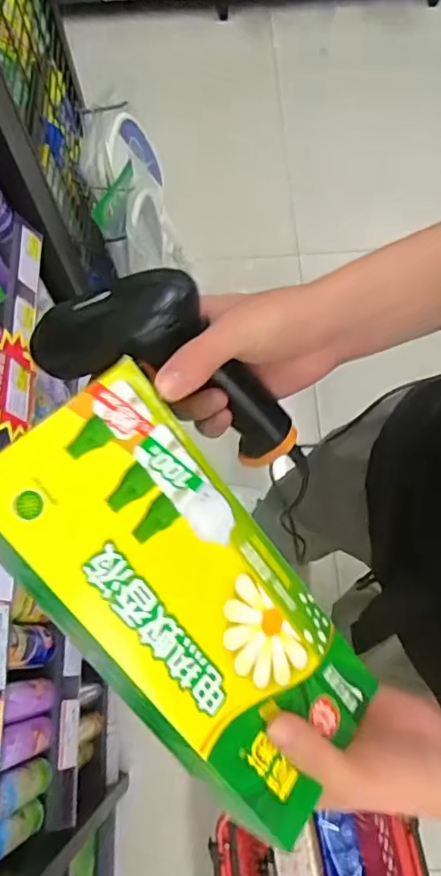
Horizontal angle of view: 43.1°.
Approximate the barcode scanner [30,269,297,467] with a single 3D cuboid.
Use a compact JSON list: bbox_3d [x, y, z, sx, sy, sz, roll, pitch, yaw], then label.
[{"bbox_3d":[-0.019,-0.040,0.341,0.166,0.068,0.062,30,69,-28],"label":"barcode scanner"}]

